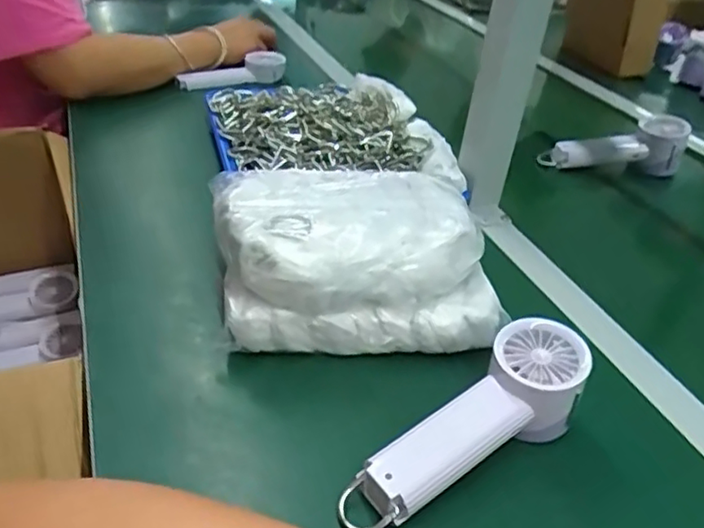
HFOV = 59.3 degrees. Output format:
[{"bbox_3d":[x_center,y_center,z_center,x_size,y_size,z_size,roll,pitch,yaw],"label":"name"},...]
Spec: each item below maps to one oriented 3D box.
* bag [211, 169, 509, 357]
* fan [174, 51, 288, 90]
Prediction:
[{"bbox_3d":[0.000,-0.014,0.513,0.215,0.085,0.178,-3,36,-13],"label":"bag"},{"bbox_3d":[-0.176,-0.281,0.912,0.161,0.043,0.039,-15,40,-28],"label":"fan"}]

